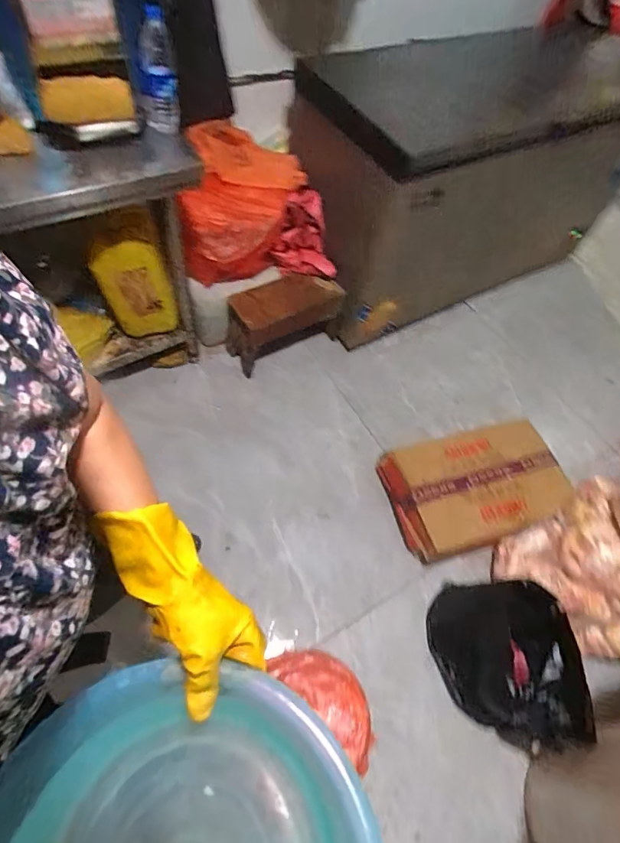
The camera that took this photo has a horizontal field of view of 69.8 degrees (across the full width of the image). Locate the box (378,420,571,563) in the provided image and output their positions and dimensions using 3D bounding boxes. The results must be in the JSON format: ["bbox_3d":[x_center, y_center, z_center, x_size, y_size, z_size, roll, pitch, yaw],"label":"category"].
[{"bbox_3d":[0.547,0.217,1.485,0.535,0.164,0.367,-13,61,-15],"label":"box"}]

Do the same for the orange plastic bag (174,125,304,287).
[{"bbox_3d":[-0.259,-0.856,1.756,0.400,0.391,0.485,7,58,-2],"label":"orange plastic bag"}]

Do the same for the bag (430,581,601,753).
[{"bbox_3d":[0.524,0.641,1.195,0.342,0.176,0.373,6,58,-3],"label":"bag"}]

